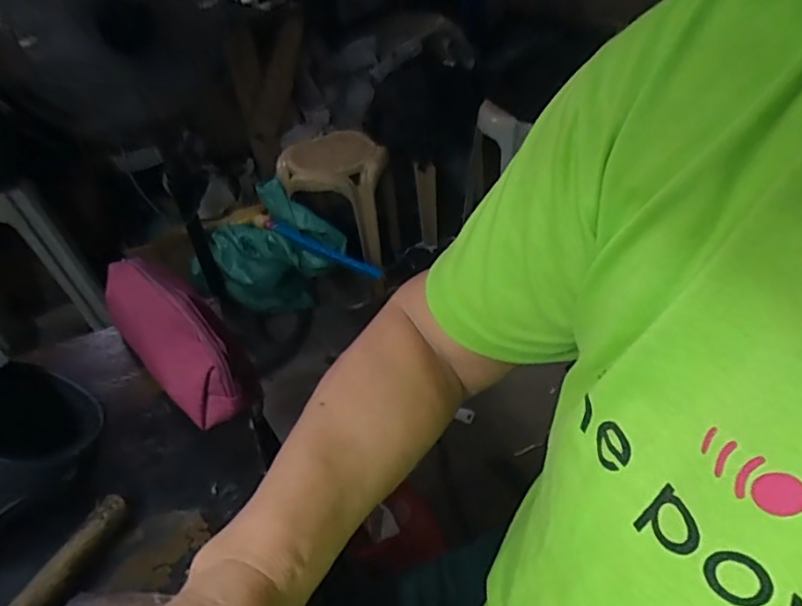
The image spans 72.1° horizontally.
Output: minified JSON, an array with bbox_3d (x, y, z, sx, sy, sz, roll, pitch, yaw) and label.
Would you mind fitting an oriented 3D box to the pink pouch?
[{"bbox_3d":[-0.205,0.024,0.492,0.061,0.062,0.210,-34,47,-30],"label":"pink pouch"}]

